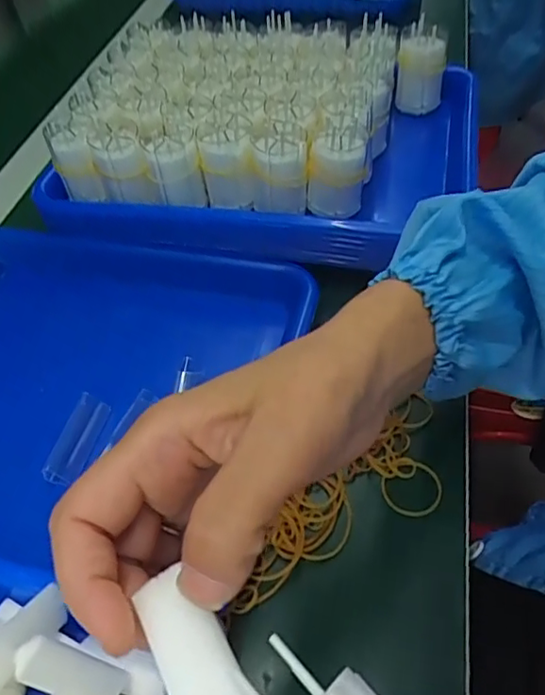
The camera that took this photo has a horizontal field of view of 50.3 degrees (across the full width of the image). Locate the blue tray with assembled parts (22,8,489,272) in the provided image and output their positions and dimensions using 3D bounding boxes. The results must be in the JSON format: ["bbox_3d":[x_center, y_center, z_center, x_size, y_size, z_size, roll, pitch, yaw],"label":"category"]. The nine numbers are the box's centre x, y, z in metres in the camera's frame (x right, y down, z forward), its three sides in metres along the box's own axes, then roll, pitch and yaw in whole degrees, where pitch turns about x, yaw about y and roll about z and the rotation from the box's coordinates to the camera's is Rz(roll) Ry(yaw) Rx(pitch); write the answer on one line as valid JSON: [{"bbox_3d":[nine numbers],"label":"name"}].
[{"bbox_3d":[0.000,-0.180,0.470,0.307,0.073,0.261,10,52,14],"label":"blue tray with assembled parts"}]

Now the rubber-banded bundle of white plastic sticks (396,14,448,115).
[{"bbox_3d":[0.129,-0.237,0.506,0.038,0.080,0.046,8,52,11],"label":"rubber-banded bundle of white plastic sticks"}]

